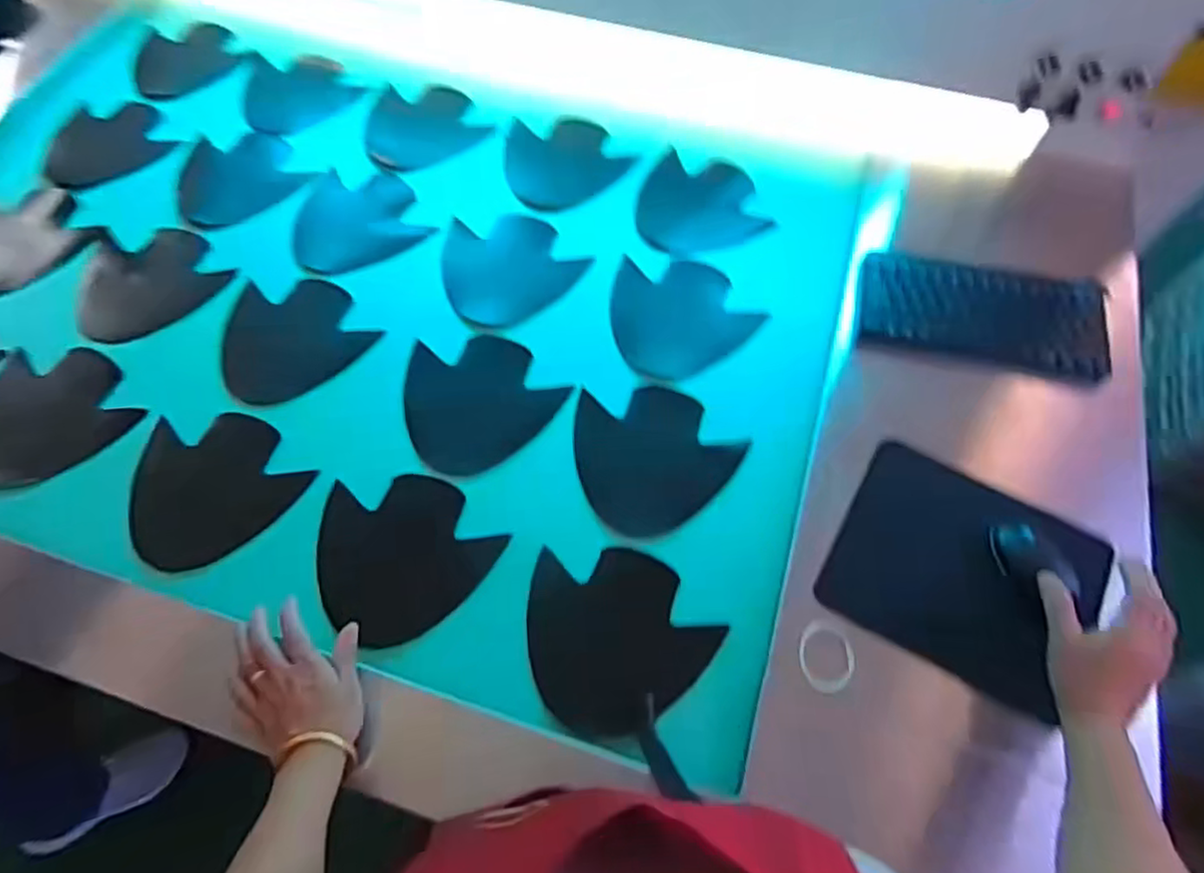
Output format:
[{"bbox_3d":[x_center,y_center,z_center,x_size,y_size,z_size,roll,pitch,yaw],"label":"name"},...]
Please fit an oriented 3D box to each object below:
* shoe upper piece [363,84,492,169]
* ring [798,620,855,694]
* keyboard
[{"bbox_3d":[-0.279,-0.476,1.019,0.168,0.004,0.170,-29,67,-13],"label":"shoe upper piece"},{"bbox_3d":[0.213,0.208,0.641,0.051,0.005,0.067,0,63,0],"label":"ring"},{"bbox_3d":[0.451,-0.144,0.798,0.276,0.029,0.136,13,64,5],"label":"keyboard"}]

